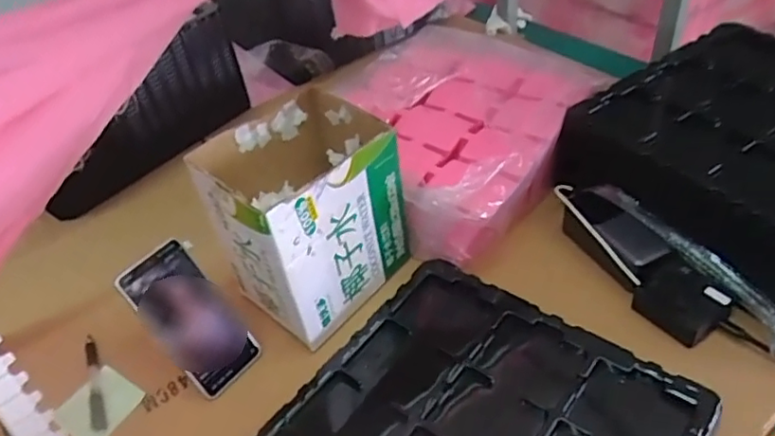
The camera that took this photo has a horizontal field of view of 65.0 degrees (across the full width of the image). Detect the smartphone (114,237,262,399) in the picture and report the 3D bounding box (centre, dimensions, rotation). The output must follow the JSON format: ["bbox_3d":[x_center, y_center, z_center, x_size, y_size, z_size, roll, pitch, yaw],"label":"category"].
[{"bbox_3d":[-0.210,0.107,0.658,0.081,0.164,0.017,-43,17,-32],"label":"smartphone"}]

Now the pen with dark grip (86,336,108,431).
[{"bbox_3d":[-0.335,0.184,0.694,0.014,0.013,0.134,-20,44,-14],"label":"pen with dark grip"}]

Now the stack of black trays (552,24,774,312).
[{"bbox_3d":[0.471,-0.070,0.756,0.364,0.147,0.390,-29,46,-22],"label":"stack of black trays"}]

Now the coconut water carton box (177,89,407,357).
[{"bbox_3d":[-0.093,-0.008,0.710,0.162,0.198,0.191,31,54,34],"label":"coconut water carton box"}]

